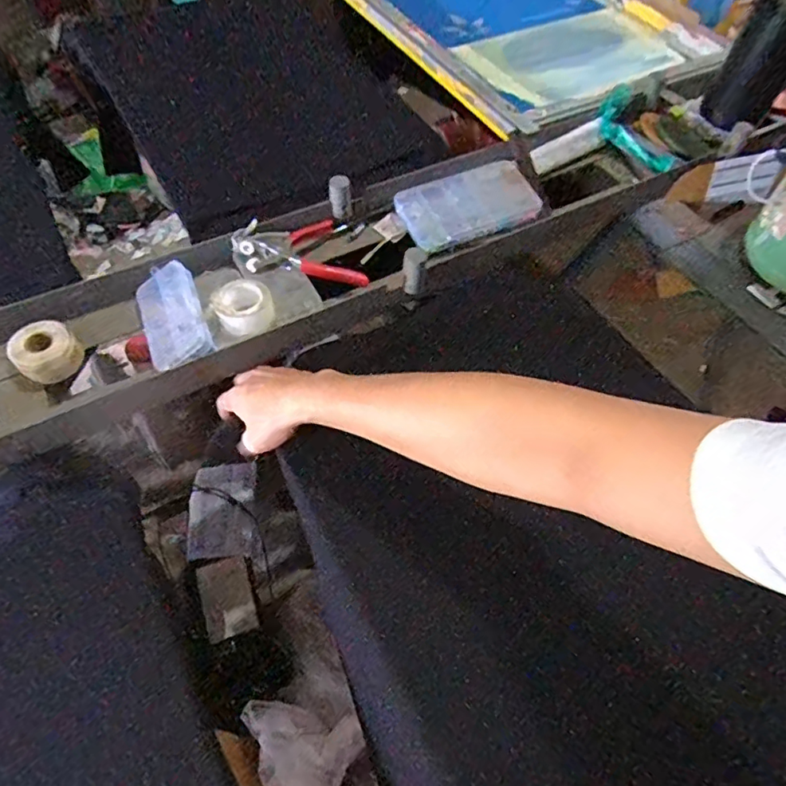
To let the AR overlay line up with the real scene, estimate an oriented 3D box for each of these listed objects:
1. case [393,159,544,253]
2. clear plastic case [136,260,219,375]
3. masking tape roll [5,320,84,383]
[{"bbox_3d":[0.100,-0.258,0.739,0.178,0.028,0.108,-22,74,-10],"label":"case"},{"bbox_3d":[-0.247,-0.086,0.614,0.072,0.019,0.133,-32,63,8],"label":"clear plastic case"},{"bbox_3d":[-0.382,-0.045,0.599,0.069,0.032,0.066,-27,62,-19],"label":"masking tape roll"}]

